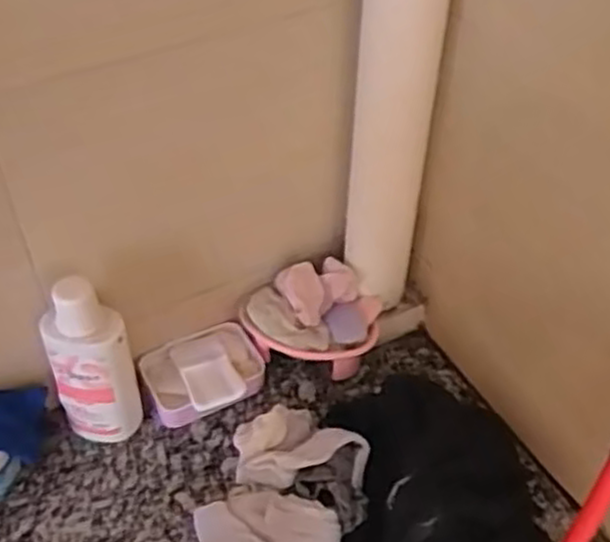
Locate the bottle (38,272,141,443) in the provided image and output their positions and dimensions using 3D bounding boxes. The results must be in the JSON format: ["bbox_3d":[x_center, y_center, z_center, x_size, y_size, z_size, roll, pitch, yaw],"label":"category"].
[{"bbox_3d":[-0.213,0.094,0.762,0.077,0.220,0.044,-9,46,-9],"label":"bottle"}]

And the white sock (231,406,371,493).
[{"bbox_3d":[-0.006,0.183,0.796,0.131,0.059,0.100,-5,46,-5],"label":"white sock"}]

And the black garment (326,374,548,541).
[{"bbox_3d":[0.128,0.220,0.746,0.177,0.084,0.258,-17,48,-17],"label":"black garment"}]

